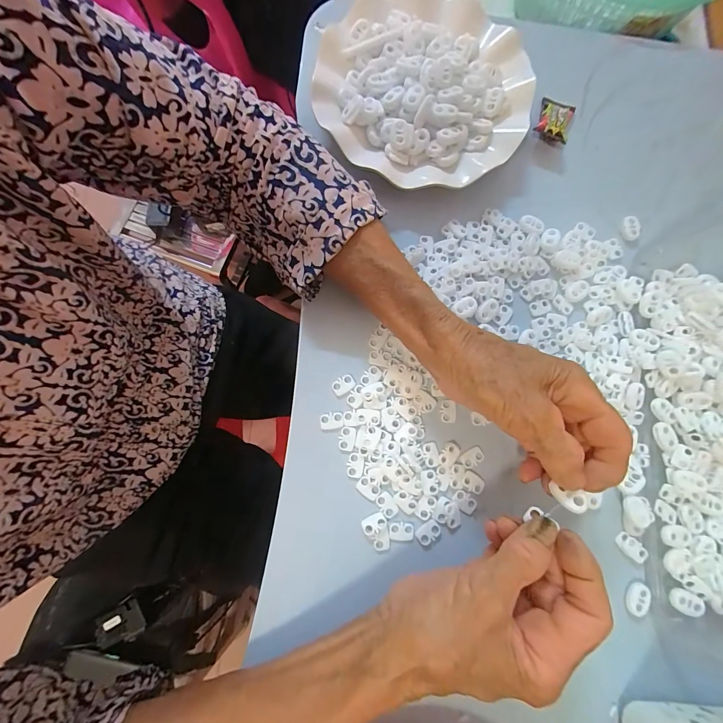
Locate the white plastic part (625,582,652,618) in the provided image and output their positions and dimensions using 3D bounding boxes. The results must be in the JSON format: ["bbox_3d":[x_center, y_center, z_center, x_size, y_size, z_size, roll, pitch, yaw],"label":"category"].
[{"bbox_3d":[0.206,0.177,0.244,0.015,0.005,0.023,20,79,2],"label":"white plastic part"}]

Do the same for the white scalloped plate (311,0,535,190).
[{"bbox_3d":[0.053,-0.234,0.293,0.179,0.043,0.184,0,79,-2],"label":"white scalloped plate"}]

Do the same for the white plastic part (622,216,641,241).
[{"bbox_3d":[0.241,-0.119,0.295,0.016,0.004,0.022,9,78,0],"label":"white plastic part"}]

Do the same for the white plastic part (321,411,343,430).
[{"bbox_3d":[-0.023,0.046,0.256,0.018,0.004,0.013,-3,79,-3],"label":"white plastic part"}]

